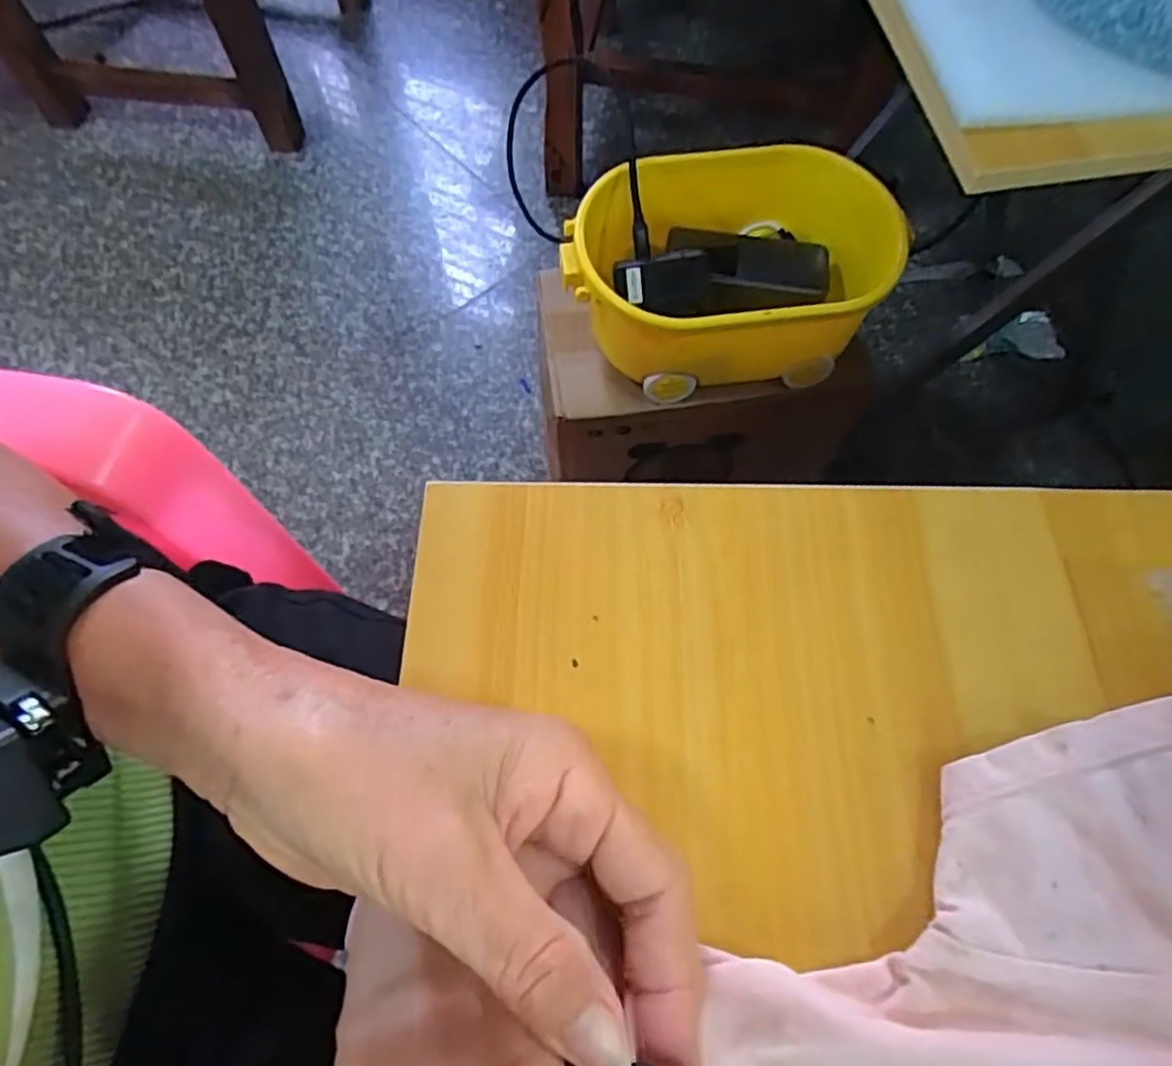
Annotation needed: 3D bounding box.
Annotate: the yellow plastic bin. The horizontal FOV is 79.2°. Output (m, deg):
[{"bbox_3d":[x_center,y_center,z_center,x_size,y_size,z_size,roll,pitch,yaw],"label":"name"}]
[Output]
[{"bbox_3d":[0.116,-0.198,0.549,0.253,0.108,0.154,-6,66,-1],"label":"yellow plastic bin"}]

